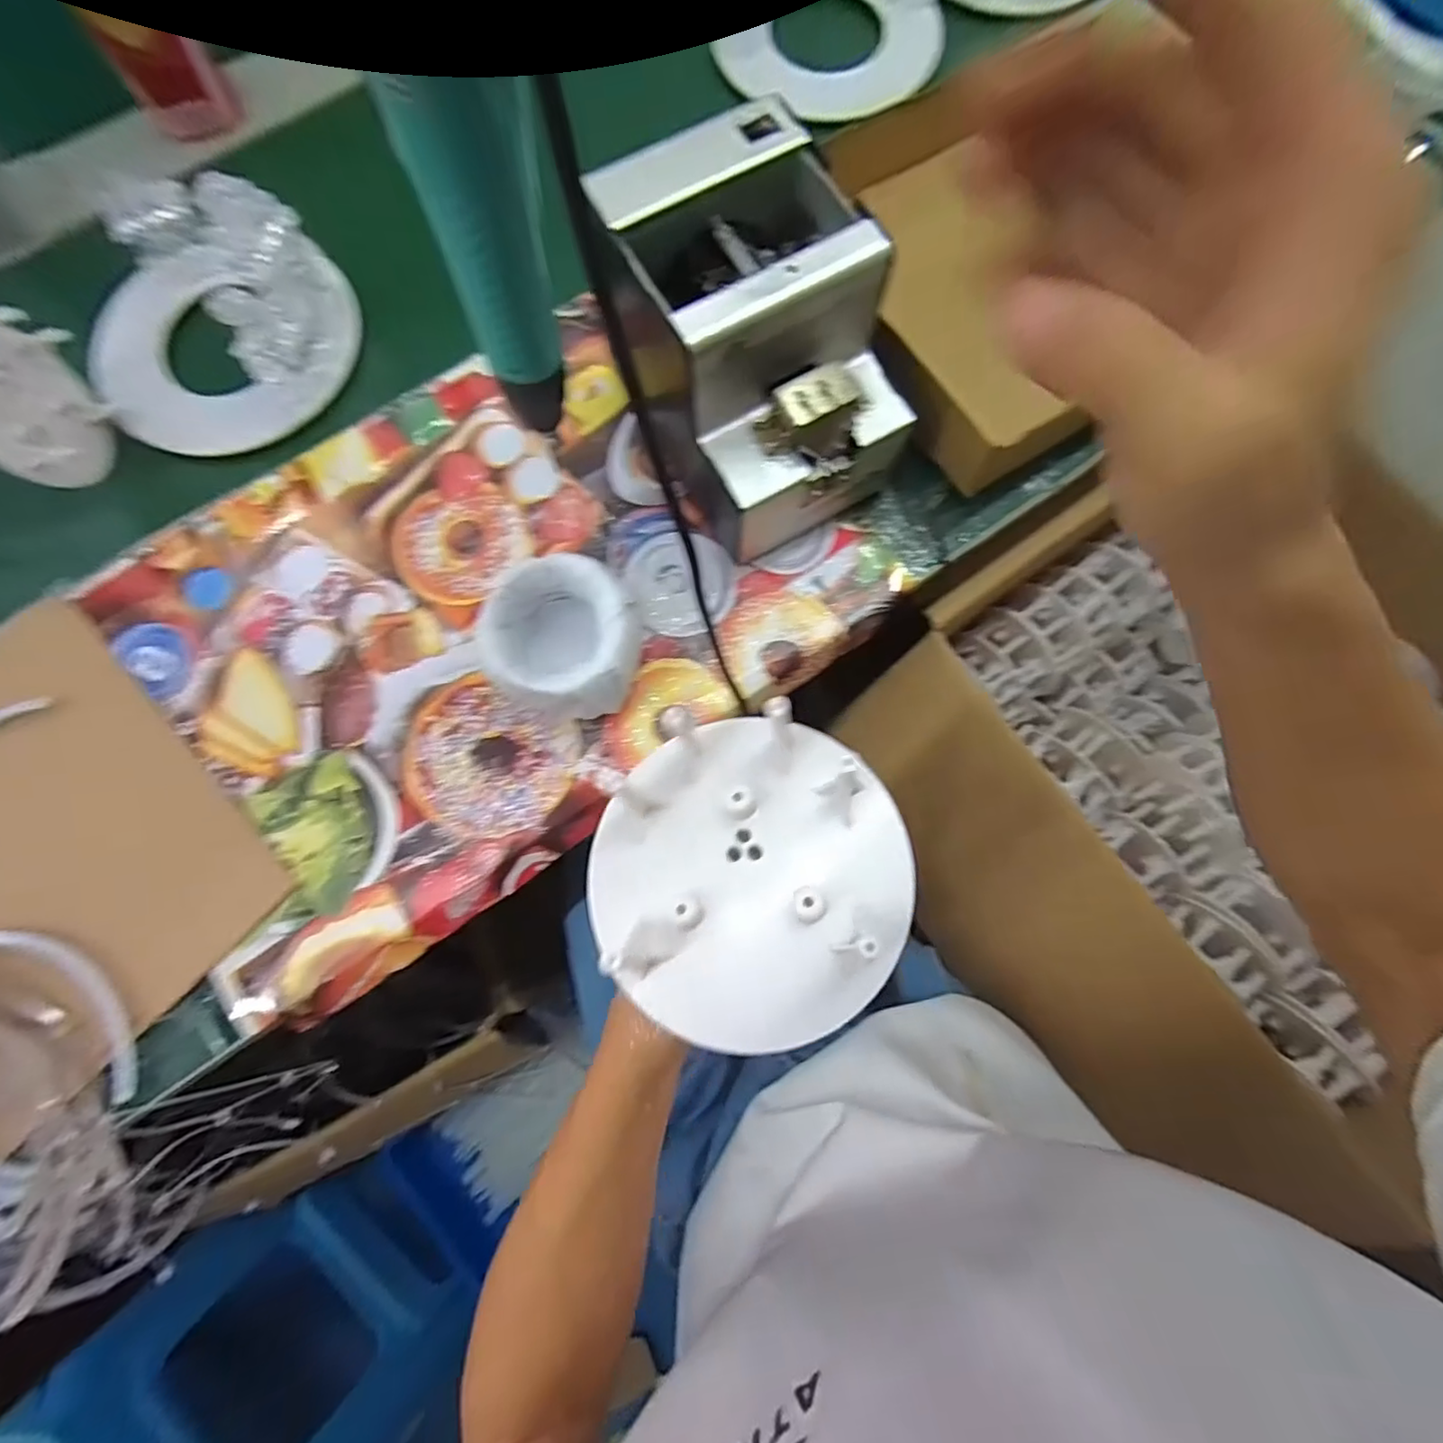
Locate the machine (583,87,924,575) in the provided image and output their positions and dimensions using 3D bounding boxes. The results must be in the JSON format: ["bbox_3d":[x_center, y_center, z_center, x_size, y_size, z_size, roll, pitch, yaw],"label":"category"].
[{"bbox_3d":[0.023,-0.224,0.397,0.123,0.149,0.174,-31,80,-7],"label":"machine"}]

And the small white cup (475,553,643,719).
[{"bbox_3d":[-0.097,-0.048,0.399,0.089,0.065,0.088,0,78,0],"label":"small white cup"}]

